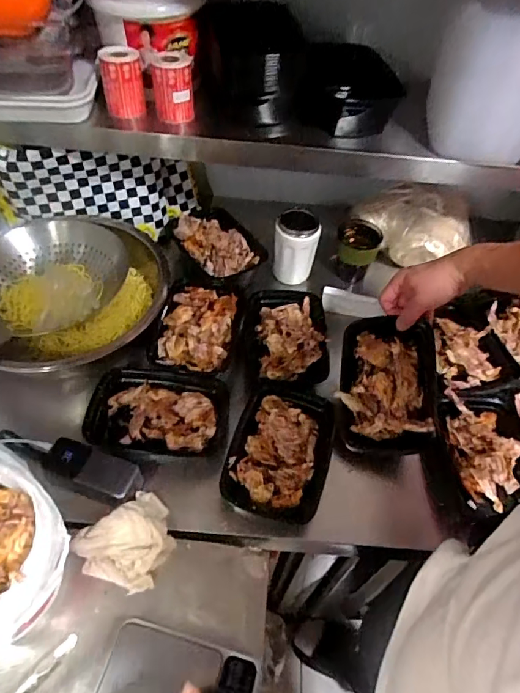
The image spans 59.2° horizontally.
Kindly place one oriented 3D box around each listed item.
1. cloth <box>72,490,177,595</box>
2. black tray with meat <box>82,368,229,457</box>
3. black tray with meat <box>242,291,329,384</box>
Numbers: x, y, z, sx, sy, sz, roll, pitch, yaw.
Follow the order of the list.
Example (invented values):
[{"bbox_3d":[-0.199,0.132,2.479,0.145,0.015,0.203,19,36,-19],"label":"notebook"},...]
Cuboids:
[{"bbox_3d":[-0.167,0.257,0.597,0.116,0.046,0.099,-34,61,-27],"label":"cloth"},{"bbox_3d":[-0.156,0.106,0.712,0.199,0.062,0.138,6,52,0],"label":"black tray with meat"},{"bbox_3d":[0.049,-0.017,0.826,0.148,0.039,0.212,-1,52,-6],"label":"black tray with meat"}]

